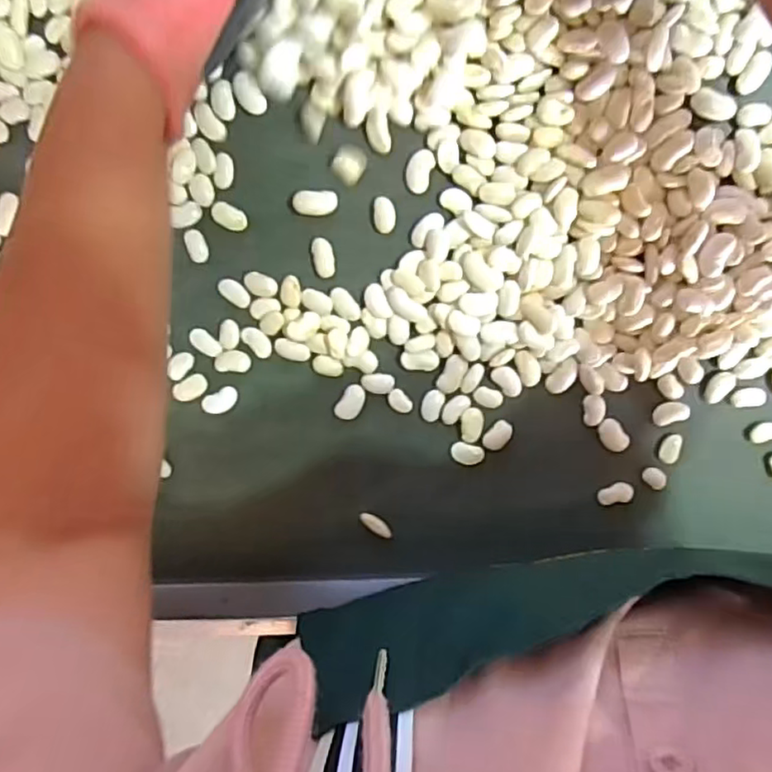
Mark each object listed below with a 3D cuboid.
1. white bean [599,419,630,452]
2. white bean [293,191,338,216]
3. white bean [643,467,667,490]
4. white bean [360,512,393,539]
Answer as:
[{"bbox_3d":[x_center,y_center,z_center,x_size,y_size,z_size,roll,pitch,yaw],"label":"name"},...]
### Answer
[{"bbox_3d":[0.140,0.031,0.383,0.014,0.004,0.023,-38,95,-6],"label":"white bean"},{"bbox_3d":[-0.040,-0.104,0.356,0.025,0.005,0.014,-1,90,-7],"label":"white bean"},{"bbox_3d":[0.168,0.058,0.390,0.016,0.005,0.010,43,85,-5],"label":"white bean"},{"bbox_3d":[-0.006,0.089,0.396,0.024,0.004,0.009,37,86,-6],"label":"white bean"}]

